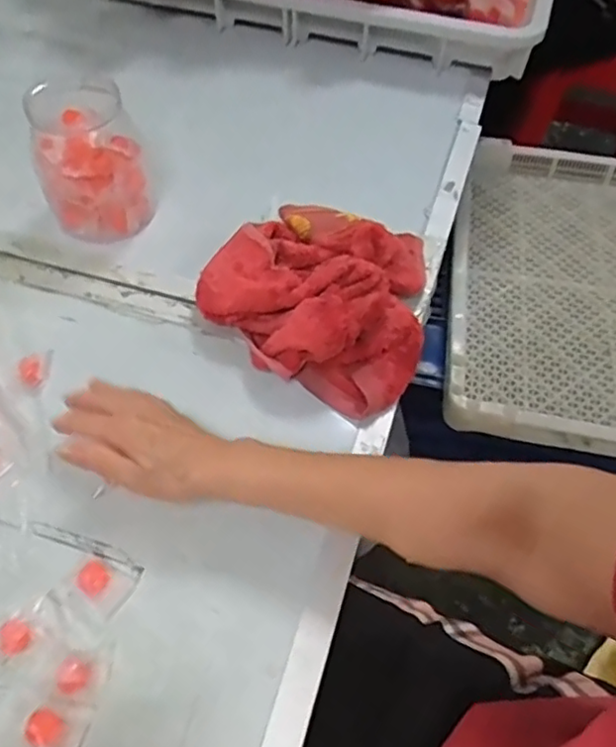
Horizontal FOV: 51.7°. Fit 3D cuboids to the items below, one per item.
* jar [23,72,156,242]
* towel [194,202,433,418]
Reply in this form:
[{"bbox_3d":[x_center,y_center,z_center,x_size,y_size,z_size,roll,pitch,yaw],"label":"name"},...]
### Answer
[{"bbox_3d":[-0.203,-0.196,0.598,0.098,0.126,0.084,-21,60,-15],"label":"jar"},{"bbox_3d":[0.009,-0.078,0.560,0.199,0.074,0.190,16,58,9],"label":"towel"}]

